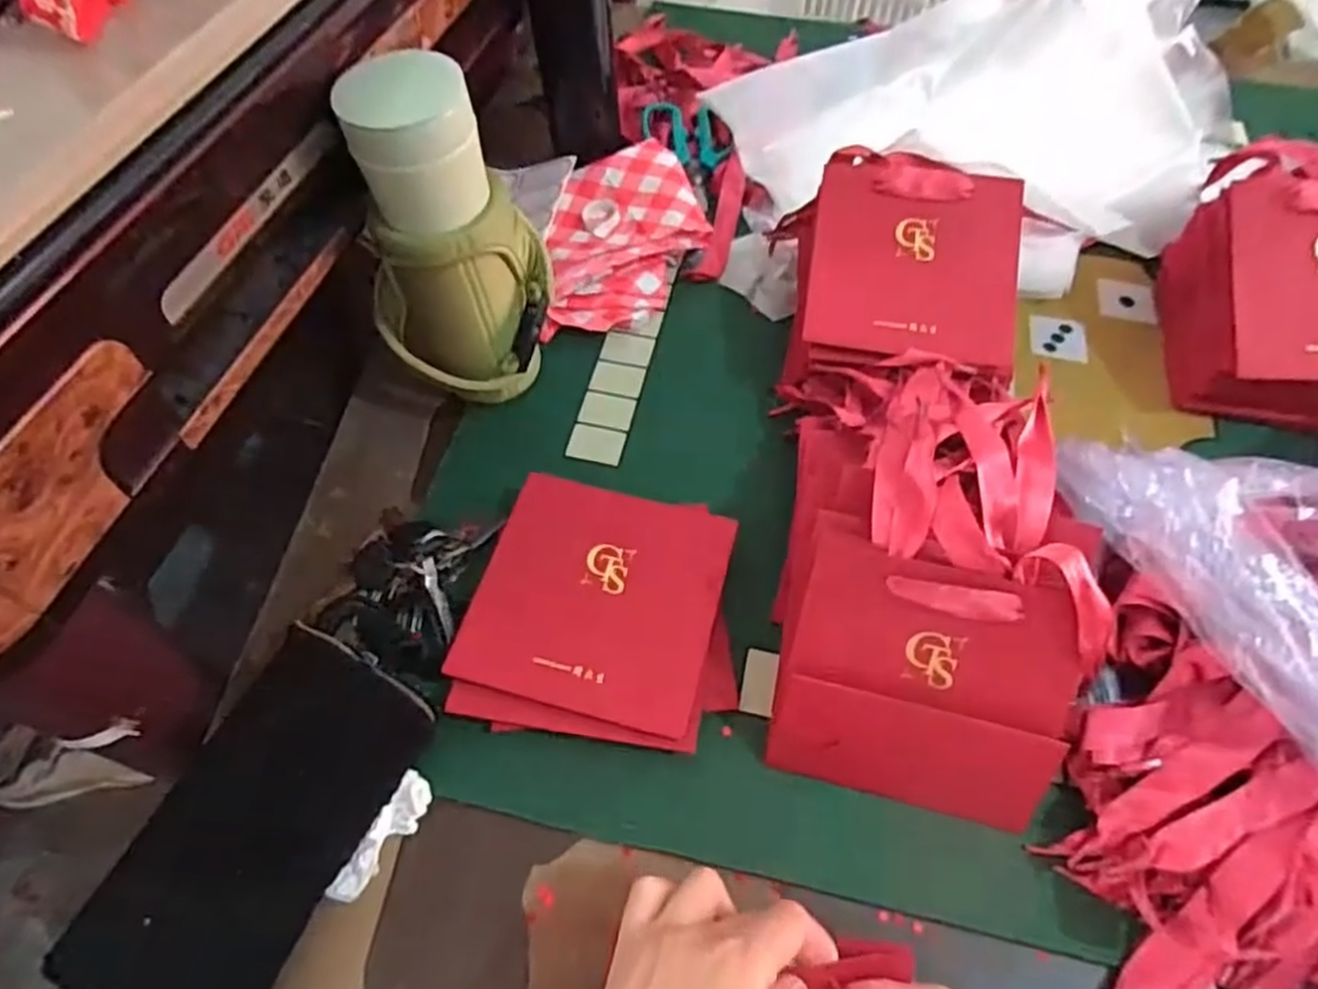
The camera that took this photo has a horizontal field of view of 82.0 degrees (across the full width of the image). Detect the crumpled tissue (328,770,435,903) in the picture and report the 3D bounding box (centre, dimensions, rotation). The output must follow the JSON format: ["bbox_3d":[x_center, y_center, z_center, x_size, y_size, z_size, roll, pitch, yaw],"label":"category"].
[{"bbox_3d":[-0.145,0.182,0.400,0.015,0.023,0.068,28,61,15],"label":"crumpled tissue"}]

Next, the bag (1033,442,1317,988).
[{"bbox_3d":[0.304,0.122,0.384,0.193,0.101,0.299,11,58,5],"label":"bag"}]

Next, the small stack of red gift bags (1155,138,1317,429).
[{"bbox_3d":[0.463,-0.150,0.543,0.149,0.119,0.194,9,58,3],"label":"small stack of red gift bags"}]

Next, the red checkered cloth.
[{"bbox_3d":[-0.026,-0.217,0.626,0.130,0.039,0.192,0,58,-2],"label":"red checkered cloth"}]

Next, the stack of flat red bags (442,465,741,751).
[{"bbox_3d":[-0.033,0.068,0.461,0.153,0.030,0.154,6,58,2],"label":"stack of flat red bags"}]

